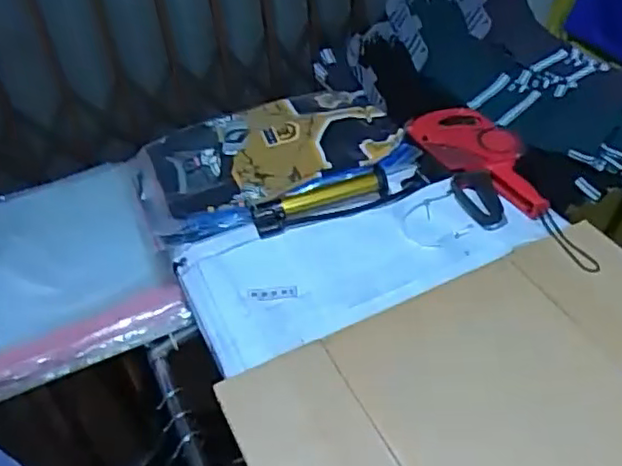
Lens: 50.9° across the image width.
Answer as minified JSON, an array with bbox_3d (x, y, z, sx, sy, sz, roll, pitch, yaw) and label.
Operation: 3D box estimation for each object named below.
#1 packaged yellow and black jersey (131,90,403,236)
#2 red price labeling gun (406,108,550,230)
[{"bbox_3d":[-0.069,-0.120,1.009,0.392,0.060,0.260,-16,44,-11],"label":"packaged yellow and black jersey"},{"bbox_3d":[0.231,-0.097,0.910,0.110,0.058,0.220,-24,46,-19],"label":"red price labeling gun"}]

